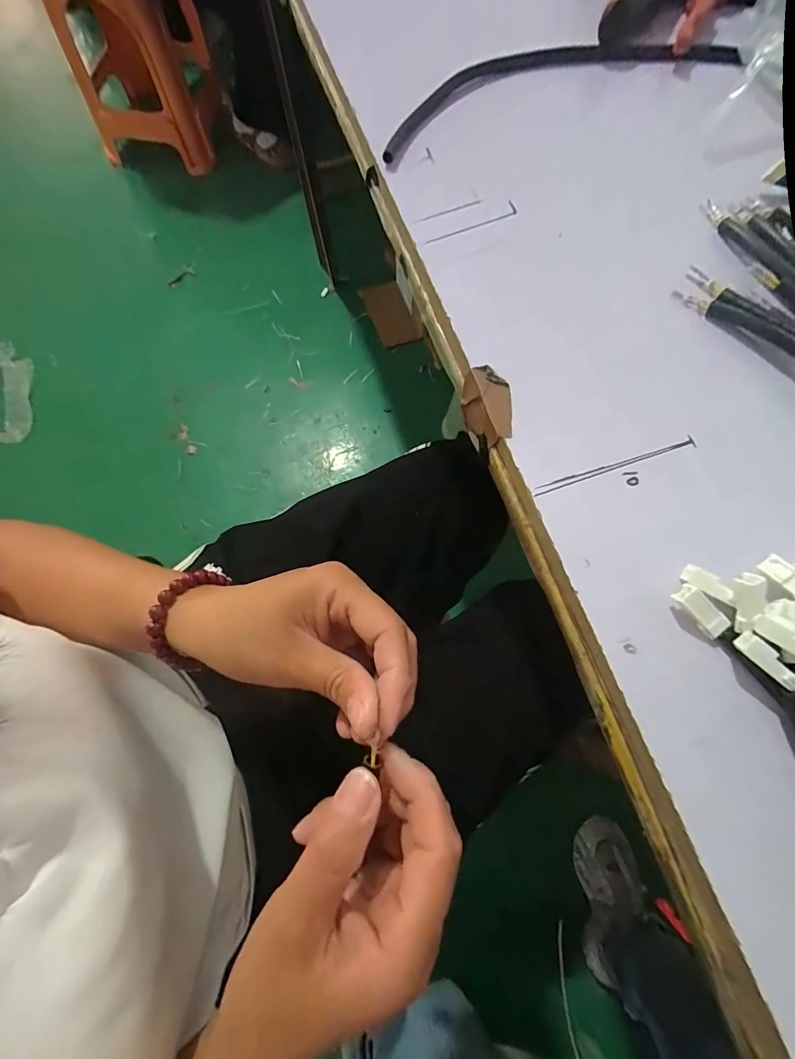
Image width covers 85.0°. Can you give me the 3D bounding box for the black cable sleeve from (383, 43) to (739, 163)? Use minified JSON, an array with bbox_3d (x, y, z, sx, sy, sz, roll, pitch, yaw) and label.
[{"bbox_3d":[0.116,-0.346,0.334,0.284,0.010,0.070,-18,74,-3],"label":"black cable sleeve"}]

